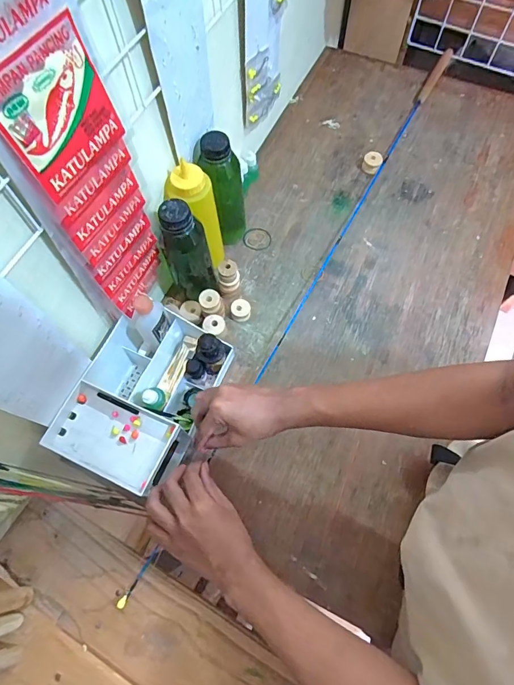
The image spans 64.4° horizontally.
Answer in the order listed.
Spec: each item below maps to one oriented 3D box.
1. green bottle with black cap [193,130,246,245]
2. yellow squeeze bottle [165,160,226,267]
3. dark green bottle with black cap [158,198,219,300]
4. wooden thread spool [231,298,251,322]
[{"bbox_3d":[-0.053,-0.225,0.629,0.056,0.188,0.064,9,68,5],"label":"green bottle with black cap"},{"bbox_3d":[-0.084,-0.171,0.603,0.063,0.191,0.061,0,68,1],"label":"yellow squeeze bottle"},{"bbox_3d":[-0.097,-0.122,0.587,0.061,0.191,0.051,-18,69,-6],"label":"dark green bottle with black cap"},{"bbox_3d":[-0.026,-0.051,0.648,0.032,0.027,0.028,-4,68,-1],"label":"wooden thread spool"}]

